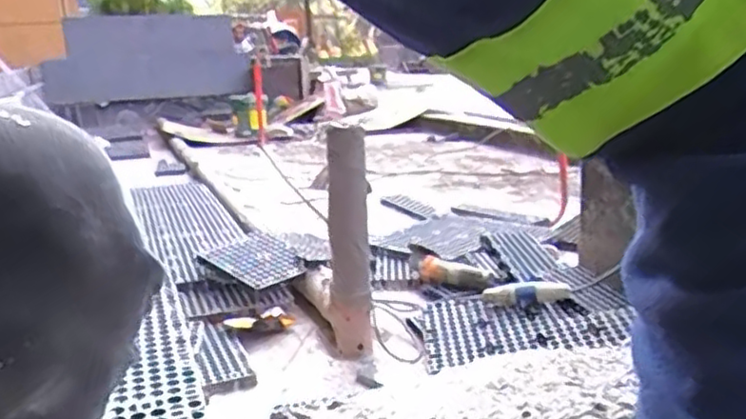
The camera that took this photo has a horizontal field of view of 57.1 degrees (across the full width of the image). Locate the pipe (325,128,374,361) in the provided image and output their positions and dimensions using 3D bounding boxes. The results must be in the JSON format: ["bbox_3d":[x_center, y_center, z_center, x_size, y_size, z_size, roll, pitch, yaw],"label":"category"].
[{"bbox_3d":[-0.058,0.083,1.661,0.094,0.531,0.092,-3,14,-7],"label":"pipe"}]

